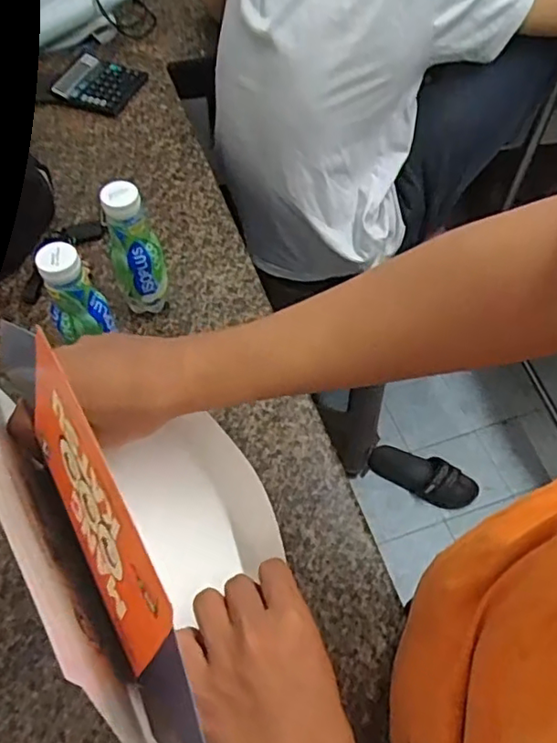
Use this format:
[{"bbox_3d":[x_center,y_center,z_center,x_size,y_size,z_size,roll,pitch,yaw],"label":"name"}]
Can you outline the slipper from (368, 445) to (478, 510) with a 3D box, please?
[{"bbox_3d":[0.362,0.259,1.494,0.264,0.056,0.109,25,59,14],"label":"slipper"}]

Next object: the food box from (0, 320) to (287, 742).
[{"bbox_3d":[-0.086,0.091,0.400,0.144,0.116,0.265,-29,62,-19],"label":"food box"}]

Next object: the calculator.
[{"bbox_3d":[-0.311,-0.504,1.025,0.128,0.021,0.126,17,58,9],"label":"calculator"}]

